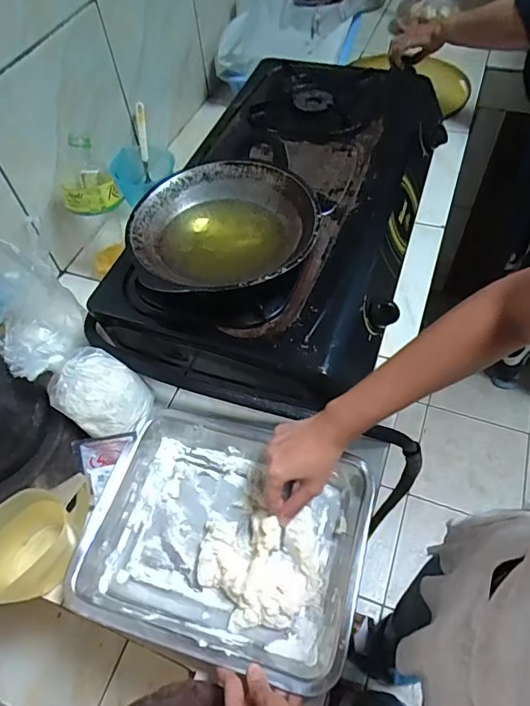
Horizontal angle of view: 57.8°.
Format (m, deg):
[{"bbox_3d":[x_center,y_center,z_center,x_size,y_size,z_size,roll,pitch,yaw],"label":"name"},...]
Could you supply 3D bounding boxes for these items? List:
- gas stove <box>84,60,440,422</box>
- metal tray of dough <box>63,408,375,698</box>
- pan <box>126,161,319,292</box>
[{"bbox_3d":[0.046,-0.245,0.741,0.364,0.150,0.671,15,57,14],"label":"gas stove"},{"bbox_3d":[-0.044,0.204,0.546,0.301,0.049,0.239,13,57,12],"label":"metal tray of dough"},{"bbox_3d":[-0.052,-0.152,0.623,0.225,0.068,0.211,15,57,14],"label":"pan"}]

